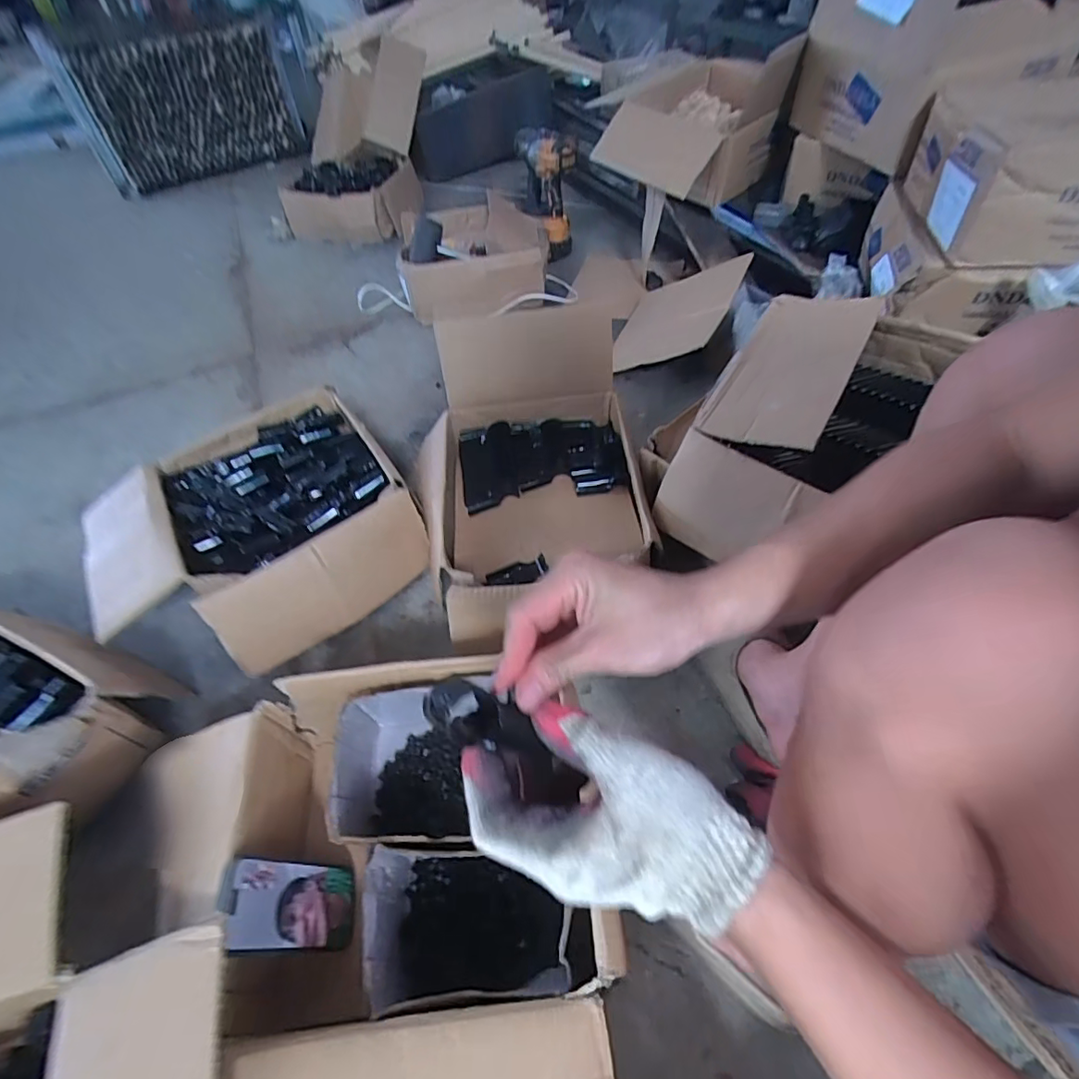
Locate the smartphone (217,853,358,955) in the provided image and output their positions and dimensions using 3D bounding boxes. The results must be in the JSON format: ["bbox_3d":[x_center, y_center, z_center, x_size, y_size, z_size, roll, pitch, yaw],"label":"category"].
[{"bbox_3d":[-0.228,0.337,0.502,0.009,0.147,0.071,-23,47,18],"label":"smartphone"}]

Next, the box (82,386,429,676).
[{"bbox_3d":[-0.430,-0.010,0.828,0.421,0.141,0.399,-31,55,-19],"label":"box"}]

